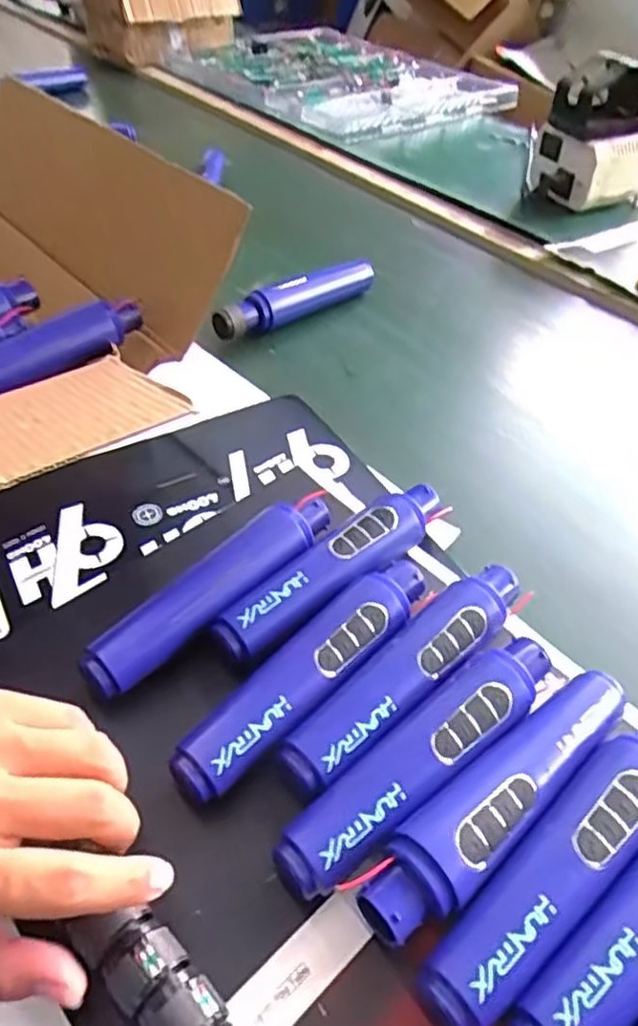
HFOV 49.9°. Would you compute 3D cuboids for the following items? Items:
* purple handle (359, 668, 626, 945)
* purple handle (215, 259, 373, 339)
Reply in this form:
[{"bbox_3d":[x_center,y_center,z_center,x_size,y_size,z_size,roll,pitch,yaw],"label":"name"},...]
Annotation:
[{"bbox_3d":[0.090,0.135,0.329,0.175,0.037,0.036,-30,53,-29],"label":"purple handle"},{"bbox_3d":[-0.019,-0.218,0.697,0.195,0.036,0.030,-30,53,-29],"label":"purple handle"}]

